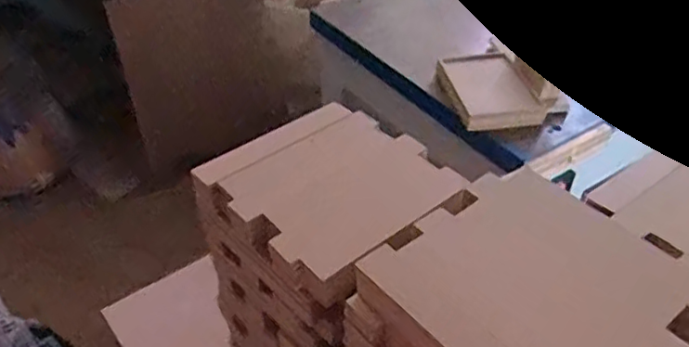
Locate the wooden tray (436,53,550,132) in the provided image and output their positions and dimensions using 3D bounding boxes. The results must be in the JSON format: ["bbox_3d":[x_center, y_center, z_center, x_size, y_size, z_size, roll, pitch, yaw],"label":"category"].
[{"bbox_3d":[0.210,-0.125,0.891,0.122,0.017,0.167,-7,42,-8],"label":"wooden tray"}]

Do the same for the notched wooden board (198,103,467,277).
[{"bbox_3d":[-0.010,0.005,0.511,0.163,0.020,0.153,-32,50,-31],"label":"notched wooden board"}]

